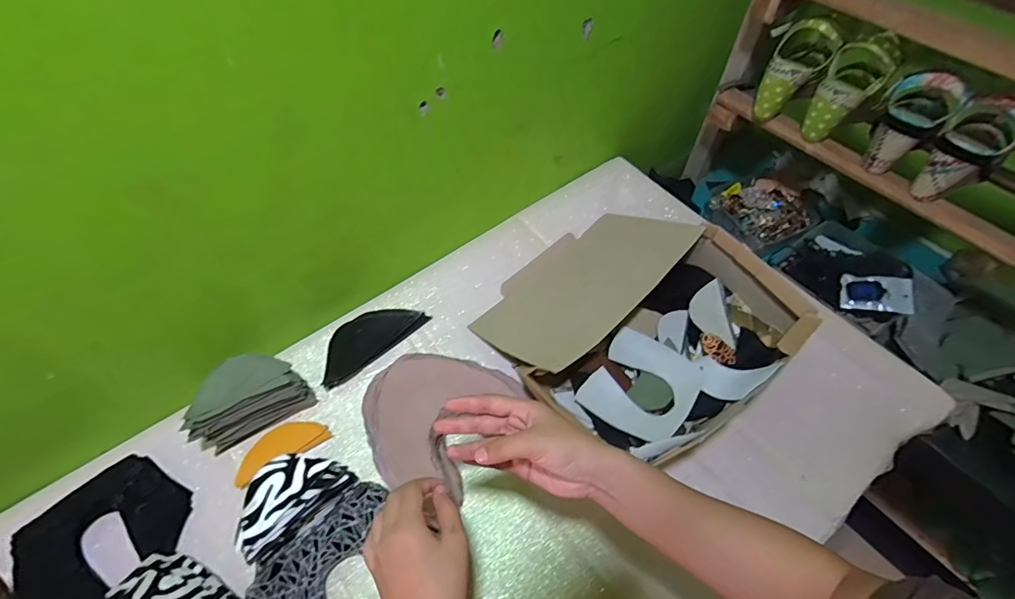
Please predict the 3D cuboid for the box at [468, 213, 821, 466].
[{"bbox_3d":[0.160,0.023,0.625,0.337,0.103,0.348,-35,63,-23],"label":"box"}]

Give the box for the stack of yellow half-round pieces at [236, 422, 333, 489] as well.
[{"bbox_3d":[-0.281,0.181,0.571,0.109,0.009,0.047,-30,61,-20],"label":"stack of yellow half-round pieces"}]

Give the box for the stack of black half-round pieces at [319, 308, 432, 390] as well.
[{"bbox_3d":[-0.197,0.051,0.651,0.072,0.021,0.161,40,63,23],"label":"stack of black half-round pieces"}]

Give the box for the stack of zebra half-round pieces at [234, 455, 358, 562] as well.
[{"bbox_3d":[-0.238,0.215,0.504,0.058,0.073,0.117,37,62,22],"label":"stack of zebra half-round pieces"}]

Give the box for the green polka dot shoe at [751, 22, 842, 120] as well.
[{"bbox_3d":[0.435,-0.356,0.723,0.071,0.141,0.078,-14,51,-46],"label":"green polka dot shoe"}]

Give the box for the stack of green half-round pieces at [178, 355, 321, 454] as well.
[{"bbox_3d":[-0.316,0.121,0.556,0.136,0.095,0.055,-26,60,-18],"label":"stack of green half-round pieces"}]

